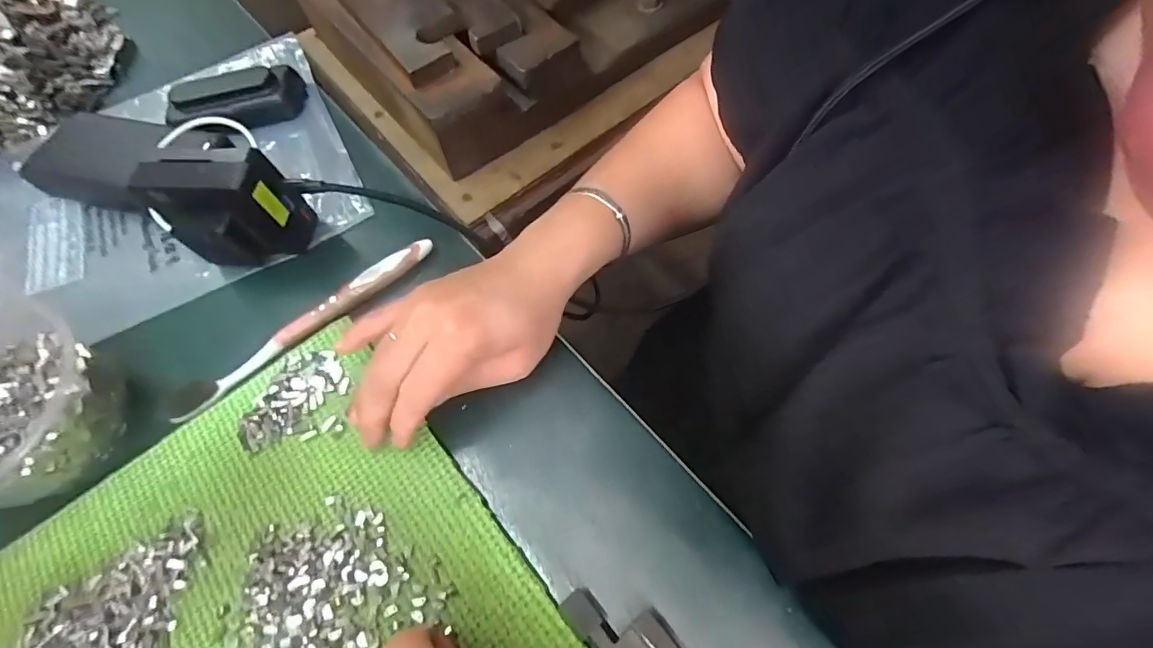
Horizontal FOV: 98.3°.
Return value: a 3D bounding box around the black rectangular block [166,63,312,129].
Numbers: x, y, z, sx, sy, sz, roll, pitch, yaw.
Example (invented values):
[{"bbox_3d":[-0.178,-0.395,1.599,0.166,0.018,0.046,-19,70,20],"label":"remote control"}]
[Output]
[{"bbox_3d":[-0.278,-0.186,0.409,0.100,0.025,0.051,-13,62,-3],"label":"black rectangular block"}]

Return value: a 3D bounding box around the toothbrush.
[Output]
[{"bbox_3d":[-0.171,-0.001,0.316,0.181,0.013,0.014,-35,65,-14],"label":"toothbrush"}]

